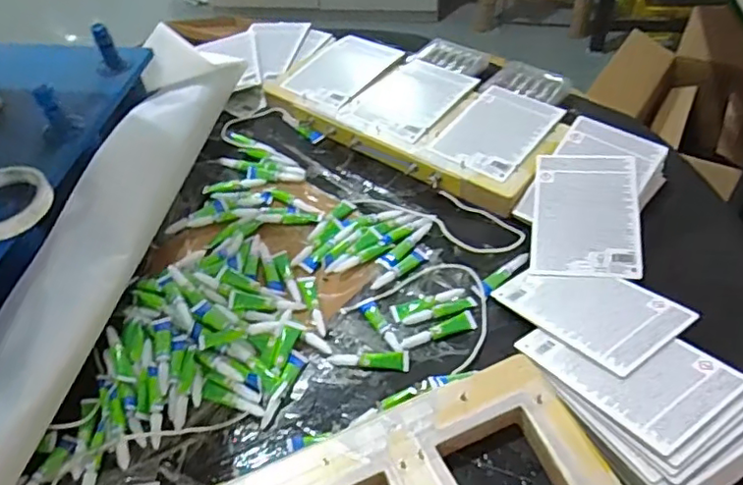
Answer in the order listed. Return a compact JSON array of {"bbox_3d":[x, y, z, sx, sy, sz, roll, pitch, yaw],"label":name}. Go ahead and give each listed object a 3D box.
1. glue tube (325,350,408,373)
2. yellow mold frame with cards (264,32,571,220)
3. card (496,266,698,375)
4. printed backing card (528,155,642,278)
[{"bbox_3d":[-0.003,0.119,0.609,0.081,0.009,0.017,2,48,6],"label":"glue tube"},{"bbox_3d":[0.060,-0.195,0.861,0.430,0.040,0.219,28,56,26],"label":"yellow mold frame with cards"},{"bbox_3d":[0.225,0.065,0.614,0.115,0.006,0.166,-29,36,-22],"label":"card"},{"bbox_3d":[0.249,-0.034,0.695,0.116,0.010,0.165,1,62,19],"label":"printed backing card"}]

